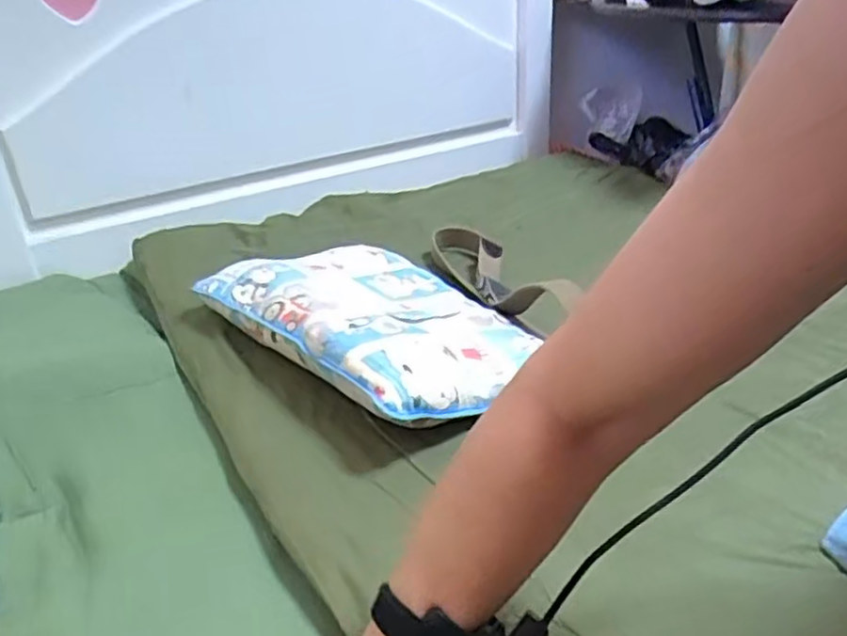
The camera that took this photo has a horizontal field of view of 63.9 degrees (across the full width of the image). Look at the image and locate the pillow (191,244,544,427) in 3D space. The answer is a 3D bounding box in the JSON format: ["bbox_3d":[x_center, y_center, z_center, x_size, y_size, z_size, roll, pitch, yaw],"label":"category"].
[{"bbox_3d":[-0.055,-0.005,0.814,0.266,0.085,0.410,-22,33,-34],"label":"pillow"}]

